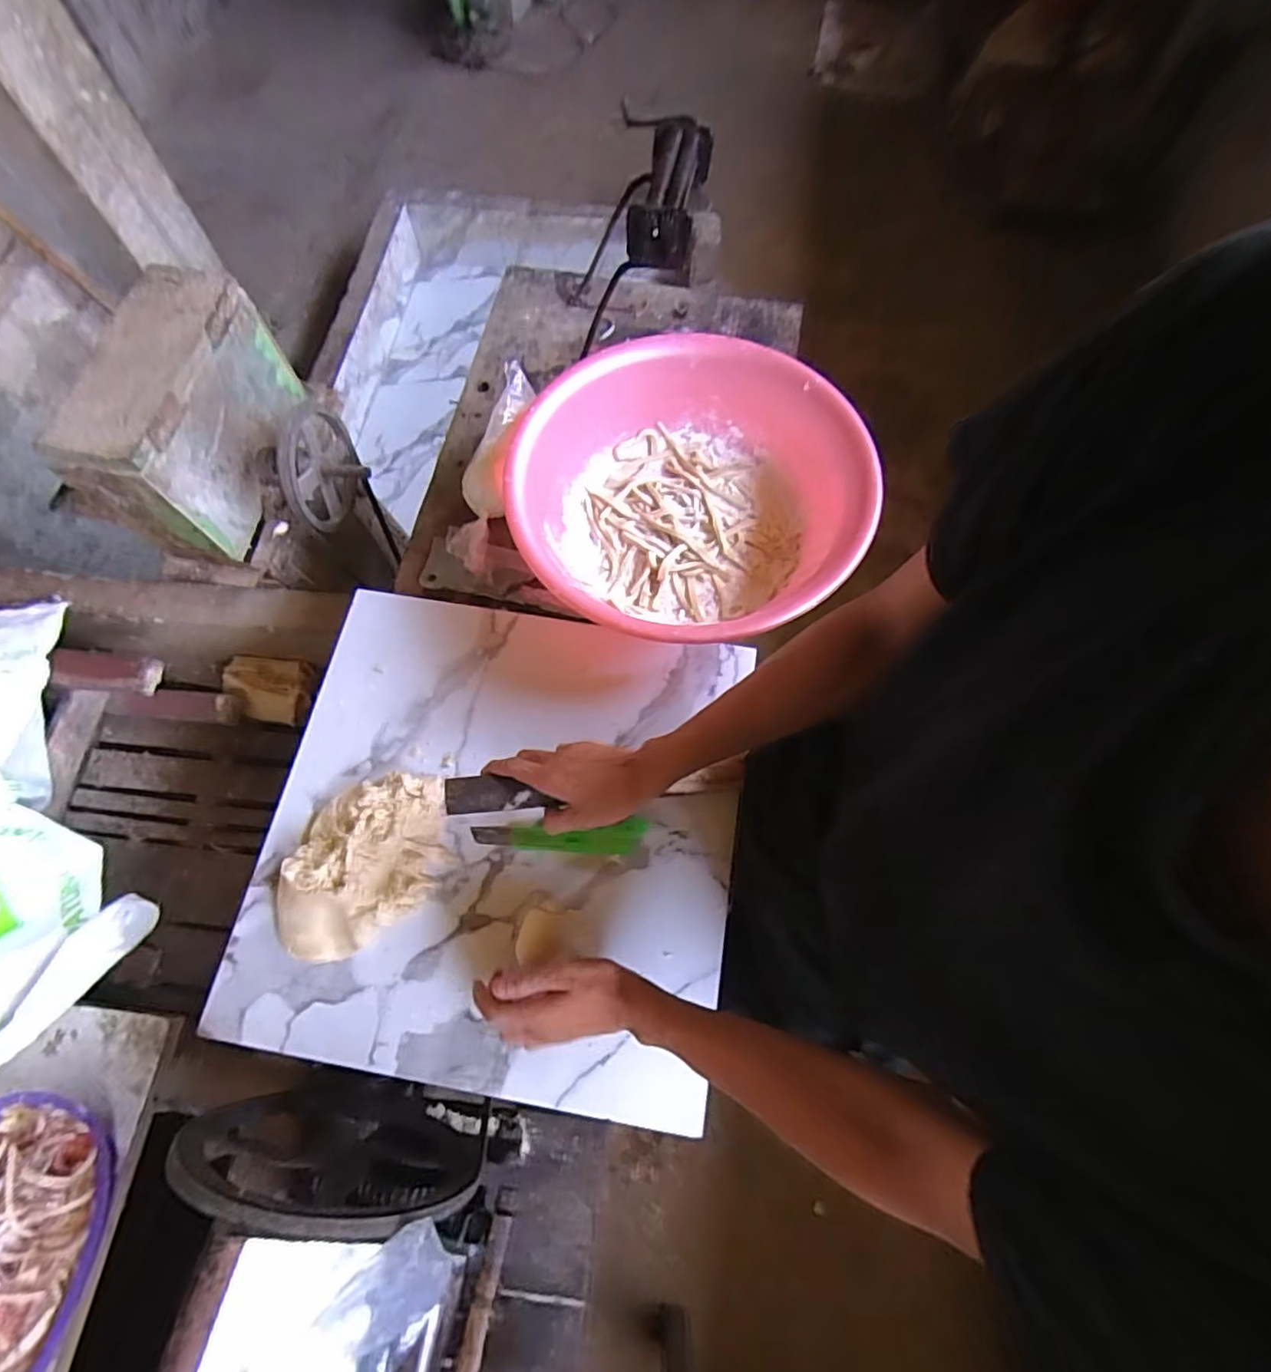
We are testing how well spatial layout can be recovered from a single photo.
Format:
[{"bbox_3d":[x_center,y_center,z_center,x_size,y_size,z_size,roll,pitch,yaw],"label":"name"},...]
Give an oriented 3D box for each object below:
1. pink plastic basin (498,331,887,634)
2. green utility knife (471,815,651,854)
[{"bbox_3d":[0.062,-0.228,0.735,0.399,0.117,0.401,0,68,1],"label":"pink plastic basin"},{"bbox_3d":[-0.080,0.162,0.644,0.183,0.012,0.035,-3,68,-1],"label":"green utility knife"}]

